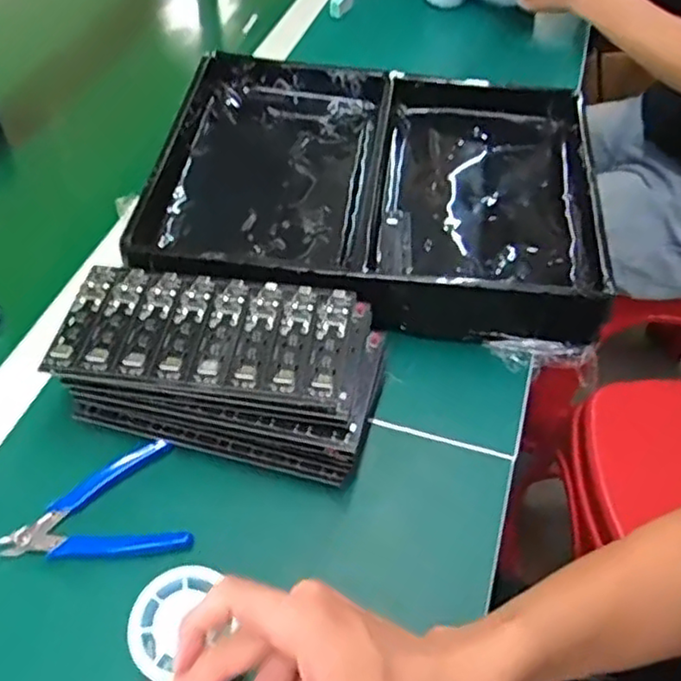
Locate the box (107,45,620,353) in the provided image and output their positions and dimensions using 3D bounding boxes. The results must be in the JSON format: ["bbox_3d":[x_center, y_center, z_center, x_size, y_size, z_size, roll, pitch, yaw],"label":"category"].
[{"bbox_3d":[0.031,-0.140,0.603,0.363,0.057,0.281,8,50,6],"label":"box"}]

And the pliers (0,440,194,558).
[{"bbox_3d":[-0.160,0.112,0.441,0.113,0.011,0.077,-13,51,-11],"label":"pliers"}]

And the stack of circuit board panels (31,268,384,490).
[{"bbox_3d":[-0.084,0.019,0.484,0.212,0.066,0.116,11,51,8],"label":"stack of circuit board panels"}]

